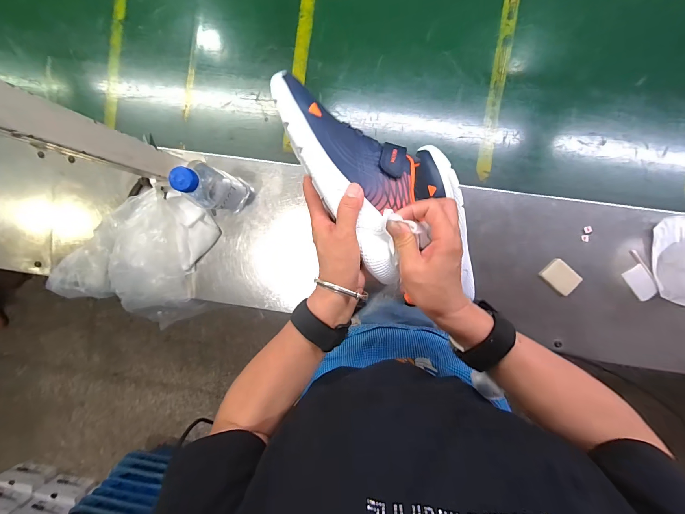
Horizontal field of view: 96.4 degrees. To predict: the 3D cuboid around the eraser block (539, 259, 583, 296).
[{"bbox_3d":[0.375,0.034,0.525,0.059,0.010,0.043,44,94,-1],"label":"eraser block"}]

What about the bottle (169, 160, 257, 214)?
[{"bbox_3d":[-0.205,-0.107,0.473,0.076,0.160,0.064,18,95,3],"label":"bottle"}]

